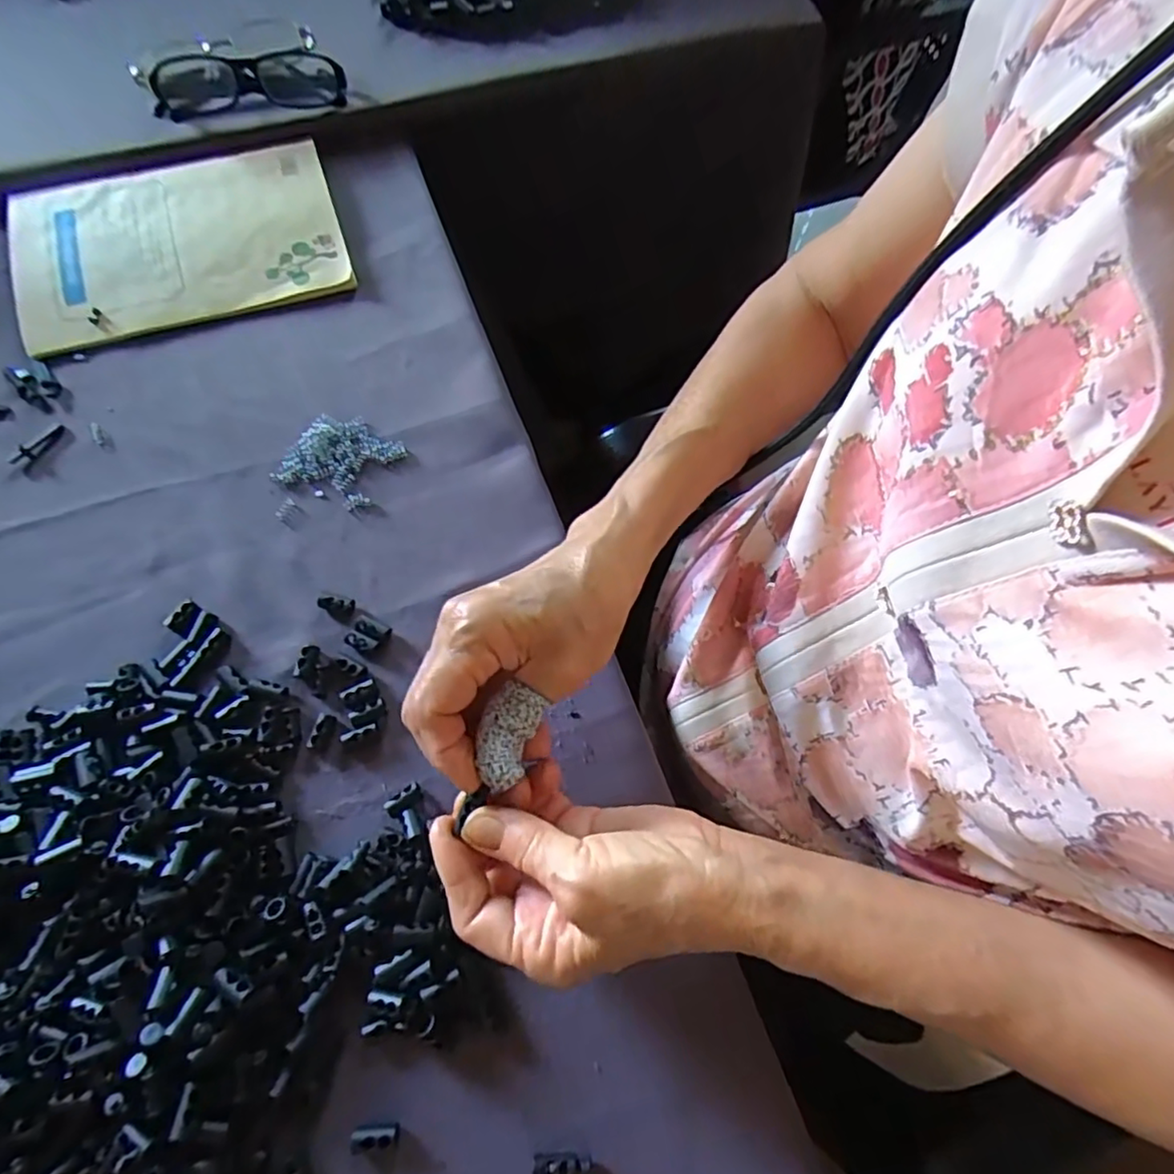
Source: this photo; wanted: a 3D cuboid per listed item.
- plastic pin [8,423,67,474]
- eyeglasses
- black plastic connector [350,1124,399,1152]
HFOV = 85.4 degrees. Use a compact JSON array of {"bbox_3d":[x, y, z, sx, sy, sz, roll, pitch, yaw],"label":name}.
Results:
[{"bbox_3d":[-0.327,-0.085,0.378,0.013,0.005,0.034,27,71,9],"label":"plastic pin"},{"bbox_3d":[-0.244,-0.361,0.462,0.131,0.041,0.034,-12,70,-6],"label":"eyeglasses"},{"bbox_3d":[-0.089,0.230,0.265,0.019,0.006,0.008,0,69,-1],"label":"black plastic connector"}]

